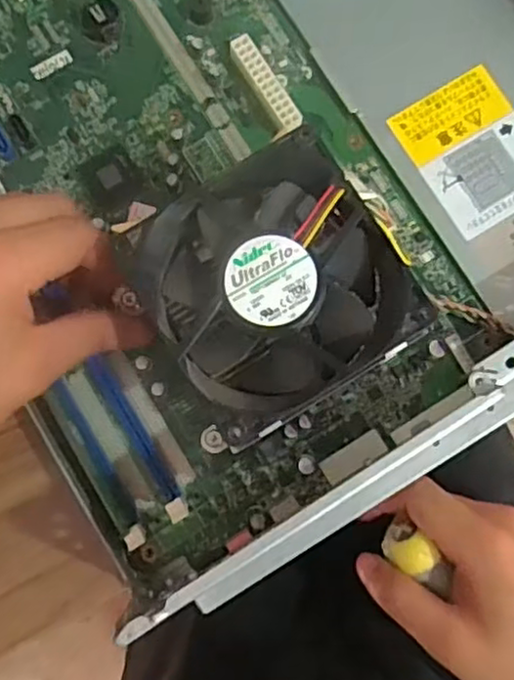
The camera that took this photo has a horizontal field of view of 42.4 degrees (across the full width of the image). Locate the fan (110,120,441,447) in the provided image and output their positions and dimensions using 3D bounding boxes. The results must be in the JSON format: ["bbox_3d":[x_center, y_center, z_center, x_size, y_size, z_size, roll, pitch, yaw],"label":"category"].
[{"bbox_3d":[0.005,-0.022,0.257,0.089,0.026,0.091,-32,84,-5],"label":"fan"}]

